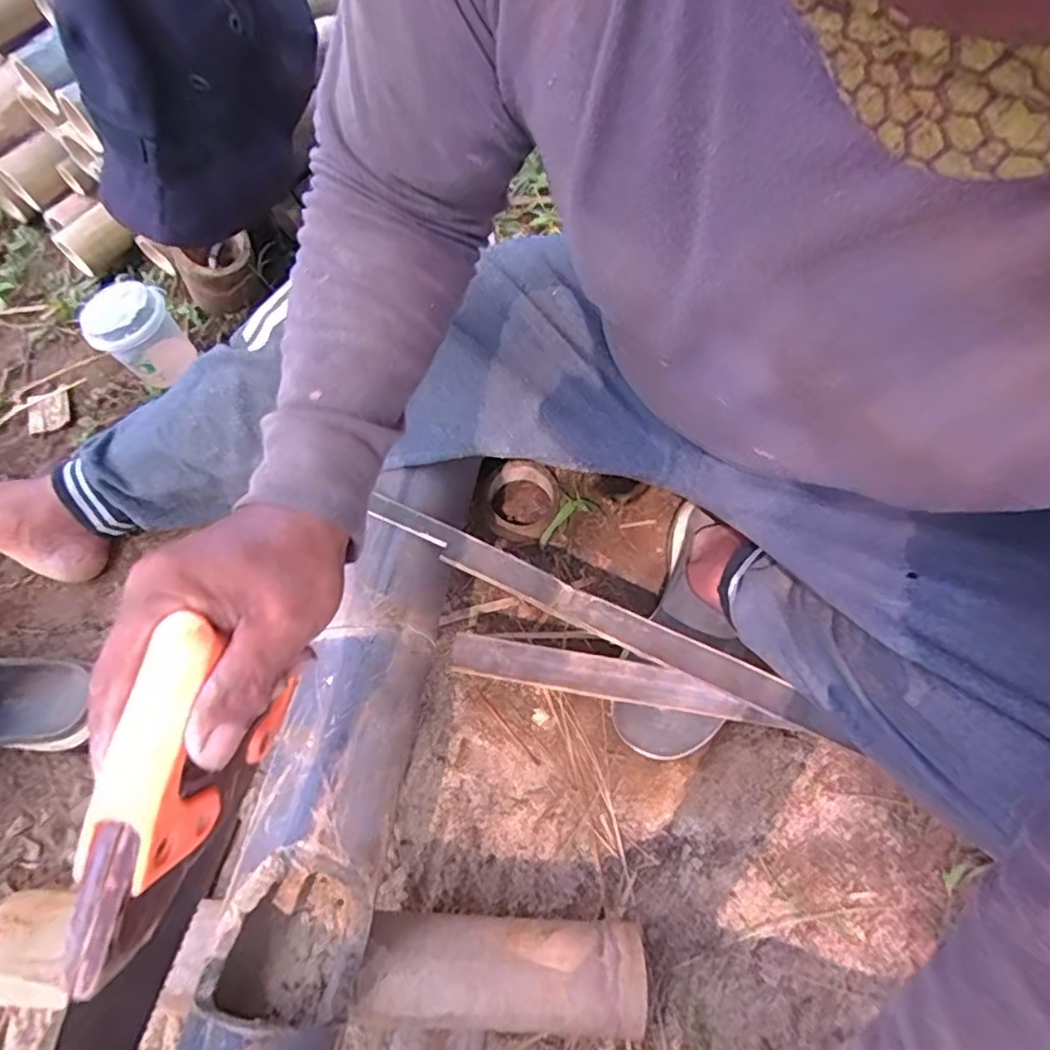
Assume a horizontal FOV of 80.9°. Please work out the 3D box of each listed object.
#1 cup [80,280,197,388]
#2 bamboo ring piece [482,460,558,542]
[{"bbox_3d":[-0.421,-0.206,0.700,0.081,0.115,0.078,0,69,1],"label":"cup"},{"bbox_3d":[-0.006,-0.029,0.664,0.078,0.030,0.093,3,69,2],"label":"bamboo ring piece"}]

